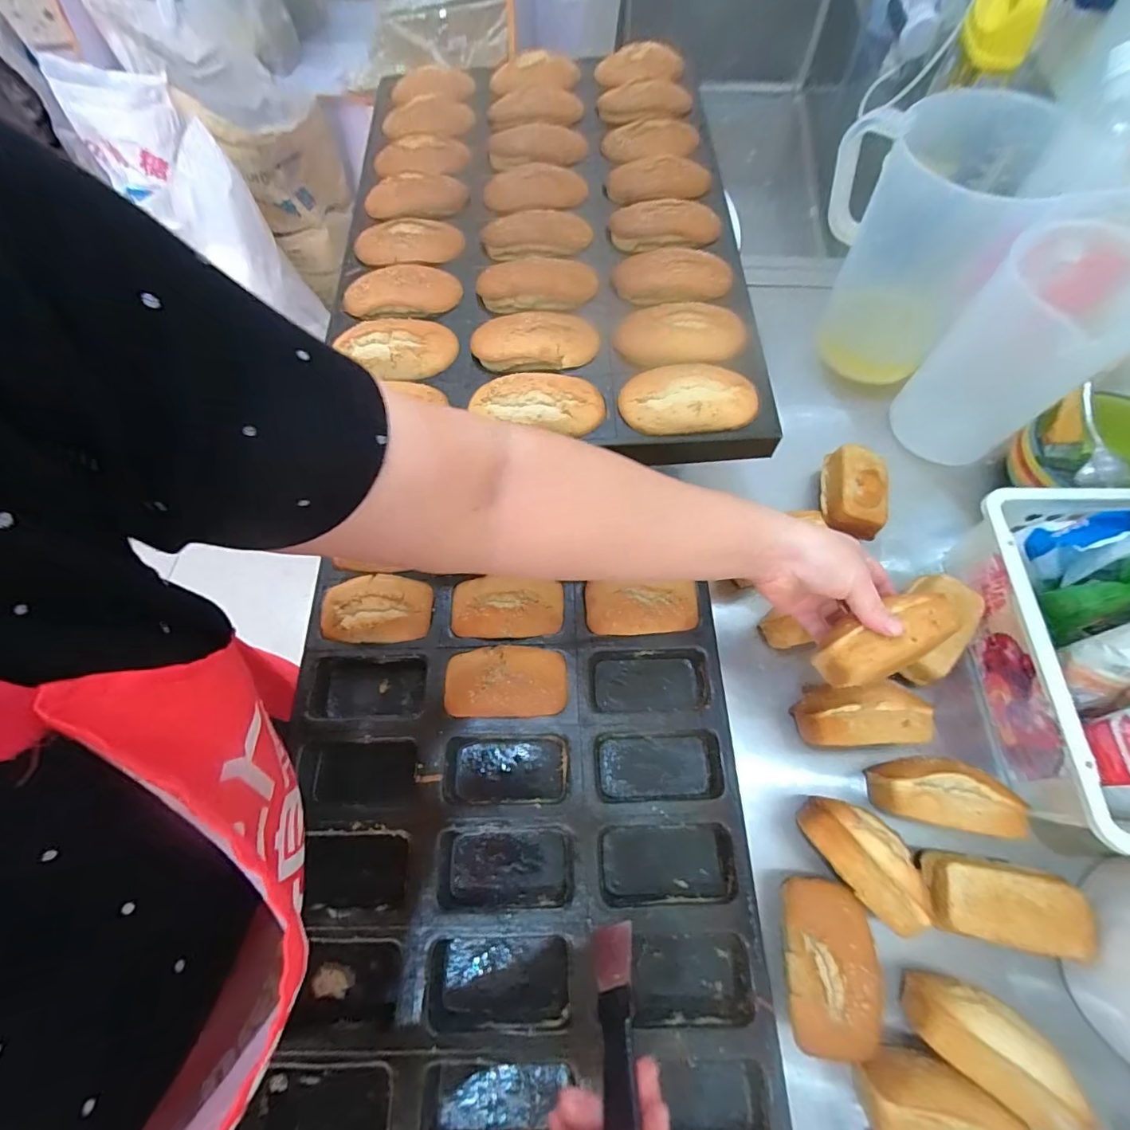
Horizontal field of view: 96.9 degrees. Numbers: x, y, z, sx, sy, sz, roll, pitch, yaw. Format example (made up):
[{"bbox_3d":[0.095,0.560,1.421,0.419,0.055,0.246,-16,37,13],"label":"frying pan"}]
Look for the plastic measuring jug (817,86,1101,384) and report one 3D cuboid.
[{"bbox_3d":[0.401,-0.360,0.559,0.171,0.223,0.198,-37,70,-12],"label":"plastic measuring jug"}]

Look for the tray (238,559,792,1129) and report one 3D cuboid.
[{"bbox_3d":[-0.045,0.245,0.409,0.377,0.059,0.495,-3,67,2],"label":"tray"}]

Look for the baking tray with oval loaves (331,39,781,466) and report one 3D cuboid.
[{"bbox_3d":[-0.027,-0.358,0.509,0.378,0.041,0.581,-2,67,2],"label":"baking tray with oval loaves"}]

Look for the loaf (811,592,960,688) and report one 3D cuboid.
[{"bbox_3d":[0.242,0.055,0.379,0.100,0.032,0.046,-27,68,1],"label":"loaf"}]

